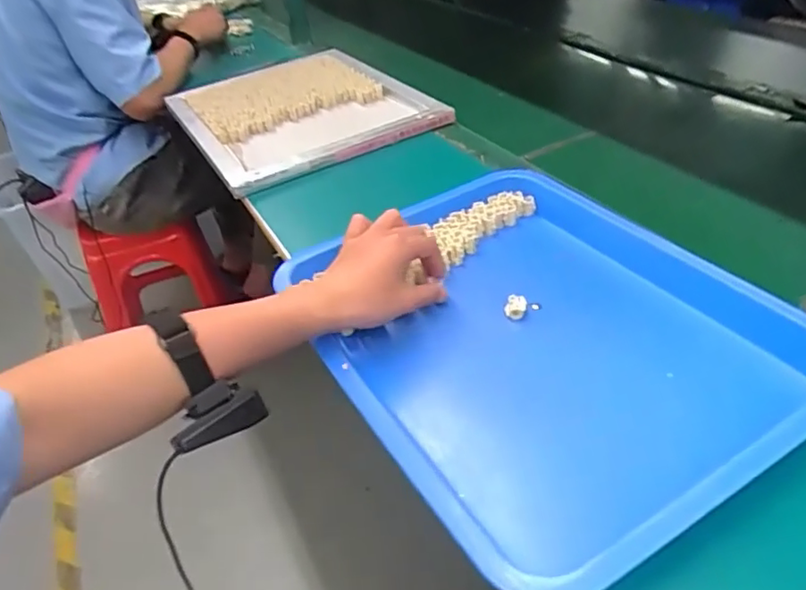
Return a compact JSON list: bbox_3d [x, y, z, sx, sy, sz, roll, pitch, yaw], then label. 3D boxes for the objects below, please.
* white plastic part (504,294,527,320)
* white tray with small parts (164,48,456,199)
[{"bbox_3d":[0.106,0.011,0.568,0.020,0.020,0.016,1,39,11],"label":"white plastic part"},{"bbox_3d":[-0.190,-0.338,1.070,0.377,0.030,0.481,-21,40,-17],"label":"white tray with small parts"}]

